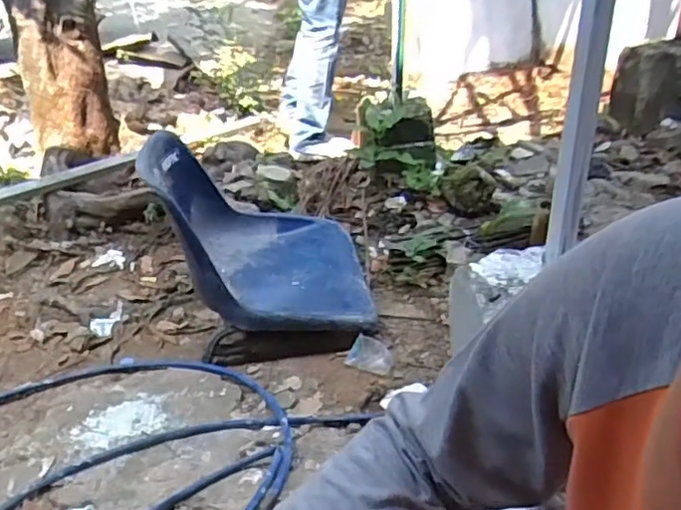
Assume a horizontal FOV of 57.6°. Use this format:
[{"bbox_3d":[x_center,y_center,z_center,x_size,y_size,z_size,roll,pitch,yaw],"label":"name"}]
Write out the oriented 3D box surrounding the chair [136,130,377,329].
[{"bbox_3d":[-0.178,-0.079,1.421,0.442,0.355,0.461,-8,32,-6],"label":"chair"}]

